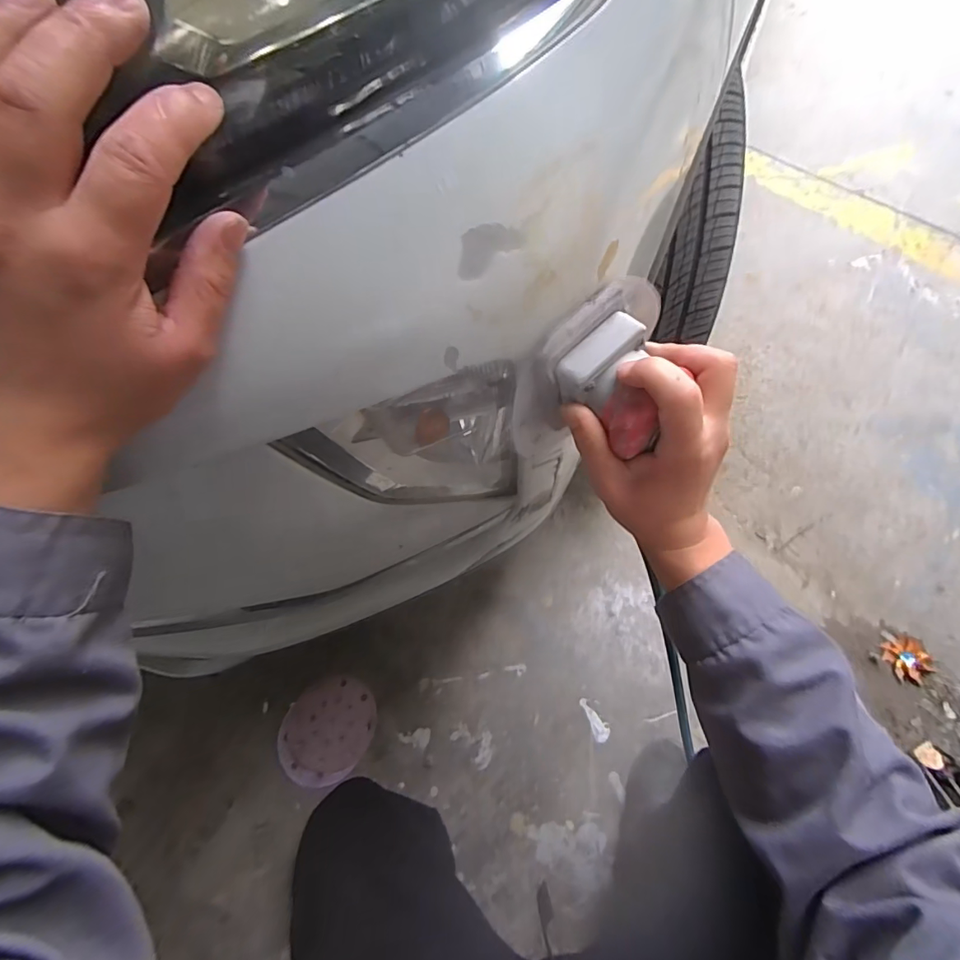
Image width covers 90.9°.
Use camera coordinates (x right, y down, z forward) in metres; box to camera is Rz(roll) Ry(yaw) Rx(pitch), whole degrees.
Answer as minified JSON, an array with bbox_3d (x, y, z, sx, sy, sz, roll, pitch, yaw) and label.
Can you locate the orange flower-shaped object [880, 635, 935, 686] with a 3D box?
[{"bbox_3d":[0.763,0.319,0.839,0.071,0.015,0.074,-15,60,-6],"label":"orange flower-shaped object"}]

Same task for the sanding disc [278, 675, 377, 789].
[{"bbox_3d":[-0.257,0.421,0.802,0.147,0.013,0.166,30,65,19],"label":"sanding disc"}]

